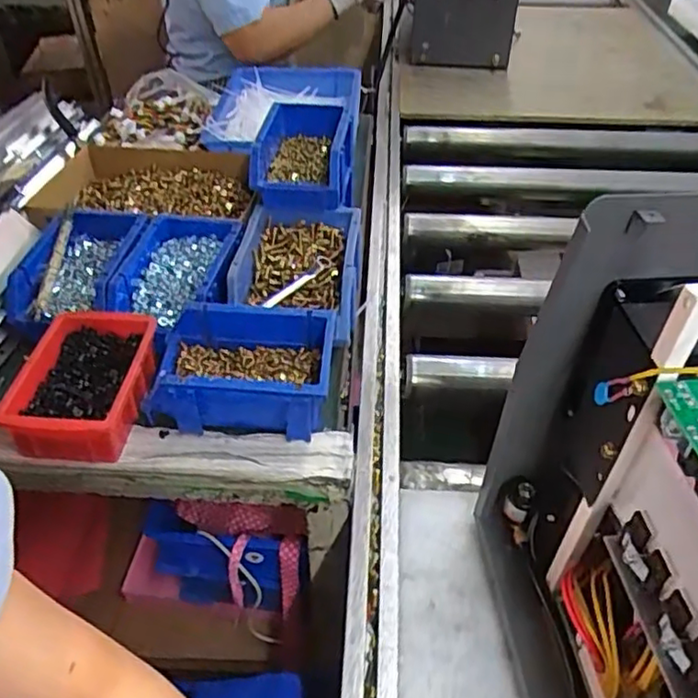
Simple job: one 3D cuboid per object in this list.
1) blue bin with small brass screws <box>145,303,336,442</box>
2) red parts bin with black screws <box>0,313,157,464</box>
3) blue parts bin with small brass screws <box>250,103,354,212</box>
[{"bbox_3d":[-0.094,0.022,0.573,0.153,0.071,0.101,2,43,3],"label":"blue bin with small brass screws"},{"bbox_3d":[-0.239,0.030,0.571,0.106,0.049,0.146,-2,43,-2],"label":"red parts bin with black screws"},{"bbox_3d":[-0.054,-0.237,0.758,0.111,0.054,0.179,1,43,1],"label":"blue parts bin with small brass screws"}]

